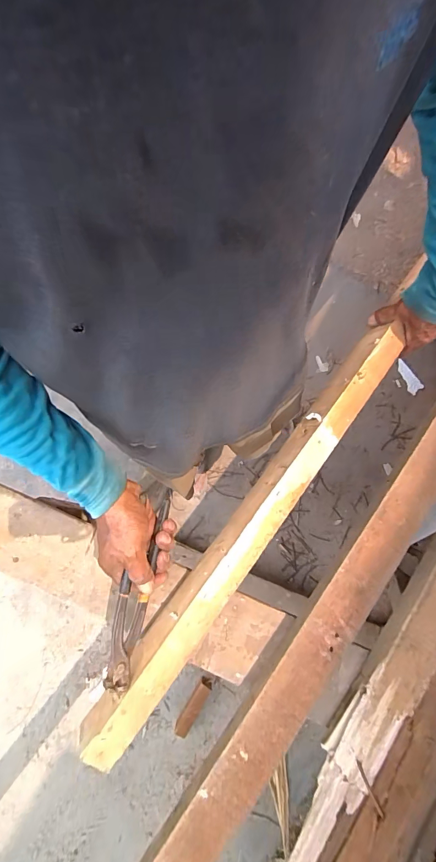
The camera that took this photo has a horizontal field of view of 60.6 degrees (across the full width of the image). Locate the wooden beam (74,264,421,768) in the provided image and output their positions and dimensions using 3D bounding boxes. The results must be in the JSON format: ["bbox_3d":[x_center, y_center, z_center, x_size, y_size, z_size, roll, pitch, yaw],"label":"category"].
[{"bbox_3d":[0.055,0.109,0.505,0.064,0.051,0.653,36,77,9],"label":"wooden beam"}]

